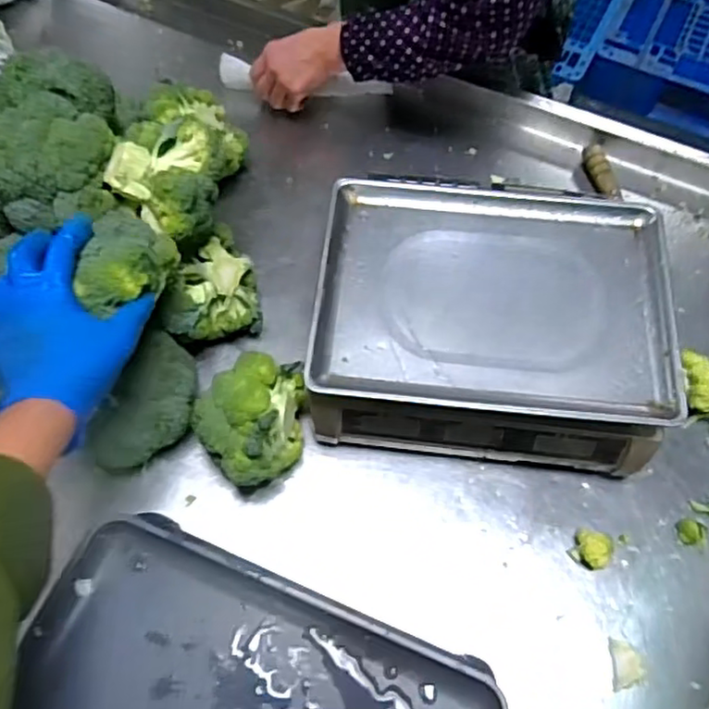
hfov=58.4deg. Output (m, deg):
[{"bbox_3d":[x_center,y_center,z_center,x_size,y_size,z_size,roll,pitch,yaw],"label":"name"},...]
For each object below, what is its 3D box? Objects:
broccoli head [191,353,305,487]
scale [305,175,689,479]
[{"bbox_3d":[-0.101,0.059,0.614,0.093,0.105,0.127,18,63,11],"label":"broccoli head"},{"bbox_3d":[0.135,-0.035,0.663,0.330,0.121,0.265,6,61,4],"label":"scale"}]

